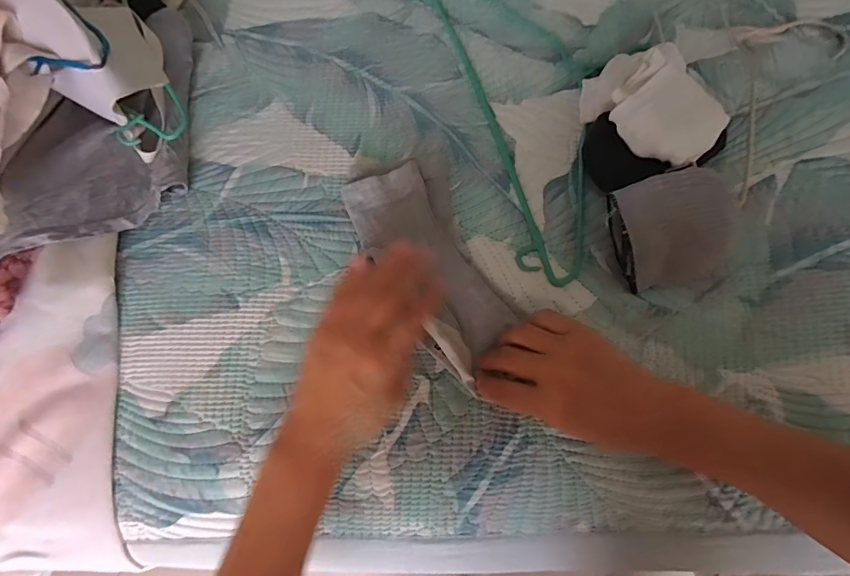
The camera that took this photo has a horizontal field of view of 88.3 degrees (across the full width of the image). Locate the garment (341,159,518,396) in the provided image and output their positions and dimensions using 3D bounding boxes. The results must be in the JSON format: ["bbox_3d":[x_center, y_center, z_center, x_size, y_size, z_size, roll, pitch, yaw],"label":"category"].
[{"bbox_3d":[0.003,-0.021,0.381,0.073,0.020,0.199,-31,76,-7],"label":"garment"}]

